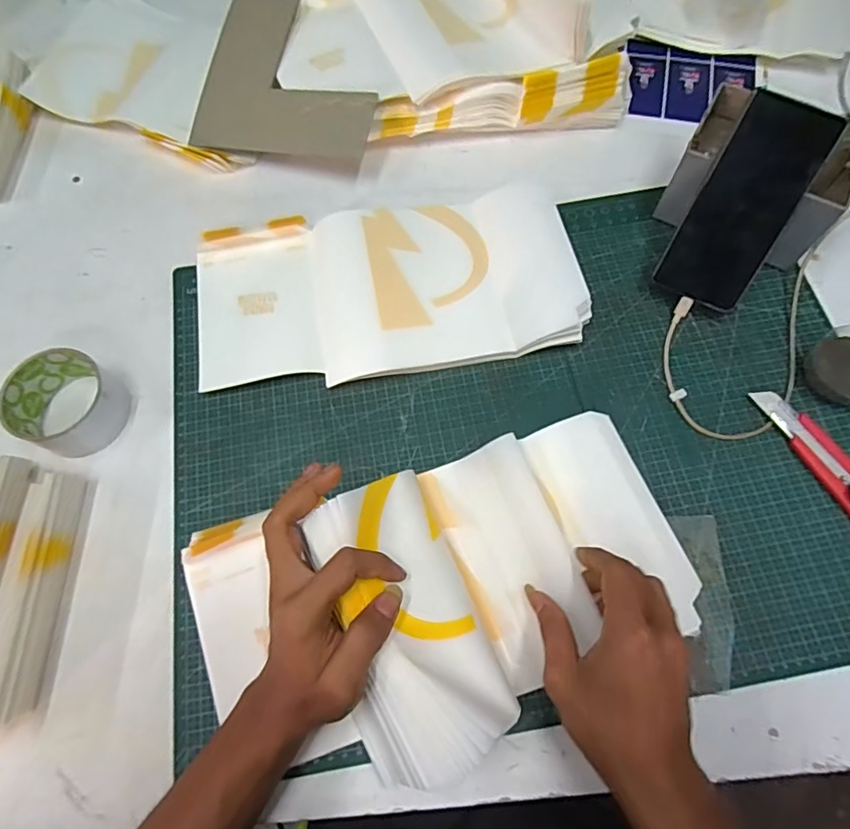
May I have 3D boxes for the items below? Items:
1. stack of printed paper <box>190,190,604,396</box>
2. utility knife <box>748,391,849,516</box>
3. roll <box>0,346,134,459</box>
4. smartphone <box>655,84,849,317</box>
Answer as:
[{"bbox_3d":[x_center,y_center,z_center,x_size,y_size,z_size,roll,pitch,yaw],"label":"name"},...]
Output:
[{"bbox_3d":[-0.039,-0.120,0.487,0.345,0.033,0.176,-10,69,-1],"label":"stack of printed paper"},{"bbox_3d":[0.327,0.048,0.414,0.029,0.015,0.166,-26,70,-7],"label":"utility knife"},{"bbox_3d":[-0.303,-0.010,0.441,0.080,0.046,0.074,-1,69,2],"label":"roll"},{"bbox_3d":[0.265,-0.173,0.437,0.074,0.013,0.160,27,111,13],"label":"smartphone"}]

